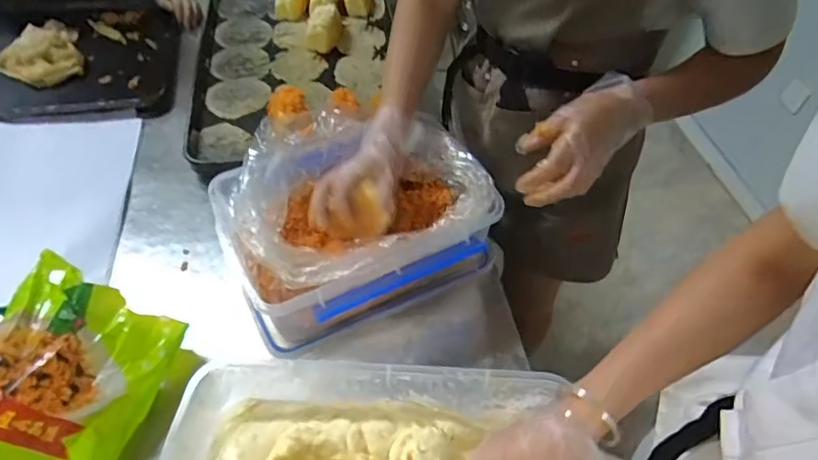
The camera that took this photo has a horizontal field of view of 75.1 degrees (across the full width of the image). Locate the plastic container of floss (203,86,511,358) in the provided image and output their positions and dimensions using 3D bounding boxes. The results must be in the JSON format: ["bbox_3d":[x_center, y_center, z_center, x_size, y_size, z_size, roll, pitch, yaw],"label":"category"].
[{"bbox_3d":[-0.075,-0.021,0.761,0.343,0.165,0.281,-19,54,-20],"label":"plastic container of floss"}]

